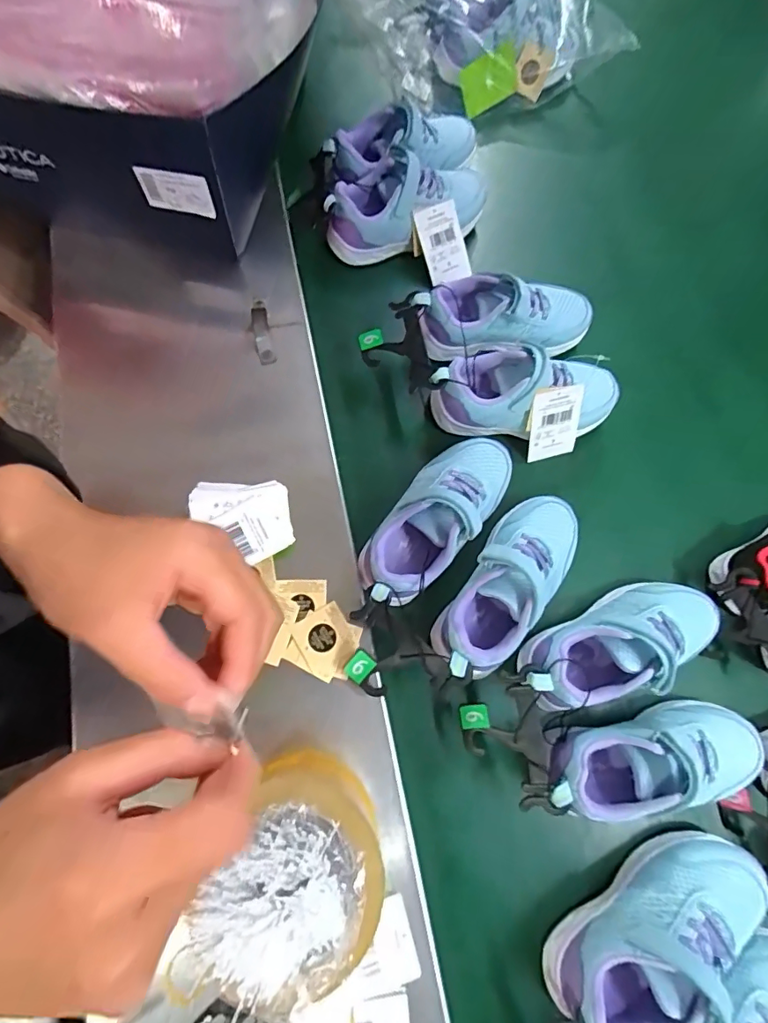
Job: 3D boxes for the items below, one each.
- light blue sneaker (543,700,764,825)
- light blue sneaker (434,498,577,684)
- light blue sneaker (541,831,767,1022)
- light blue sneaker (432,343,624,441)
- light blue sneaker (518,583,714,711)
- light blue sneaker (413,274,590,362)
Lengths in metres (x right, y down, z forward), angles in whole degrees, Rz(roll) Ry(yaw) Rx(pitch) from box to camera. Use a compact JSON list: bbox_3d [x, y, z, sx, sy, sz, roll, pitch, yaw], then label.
[{"bbox_3d":[0.217,0.202,0.391,0.186,0.074,0.081,-10,73,-2],"label":"light blue sneaker"},{"bbox_3d":[0.109,0.058,0.414,0.069,0.062,0.175,32,76,10],"label":"light blue sneaker"},{"bbox_3d":[0.204,0.308,0.351,0.184,0.066,0.082,-33,75,-9],"label":"light blue sneaker"},{"bbox_3d":[0.134,-0.115,0.468,0.175,0.062,0.065,2,73,2],"label":"light blue sneaker"},{"bbox_3d":[0.198,0.111,0.410,0.176,0.058,0.070,-25,74,-7],"label":"light blue sneaker"},{"bbox_3d":[0.120,-0.197,0.489,0.180,0.063,0.083,-2,73,0],"label":"light blue sneaker"}]

